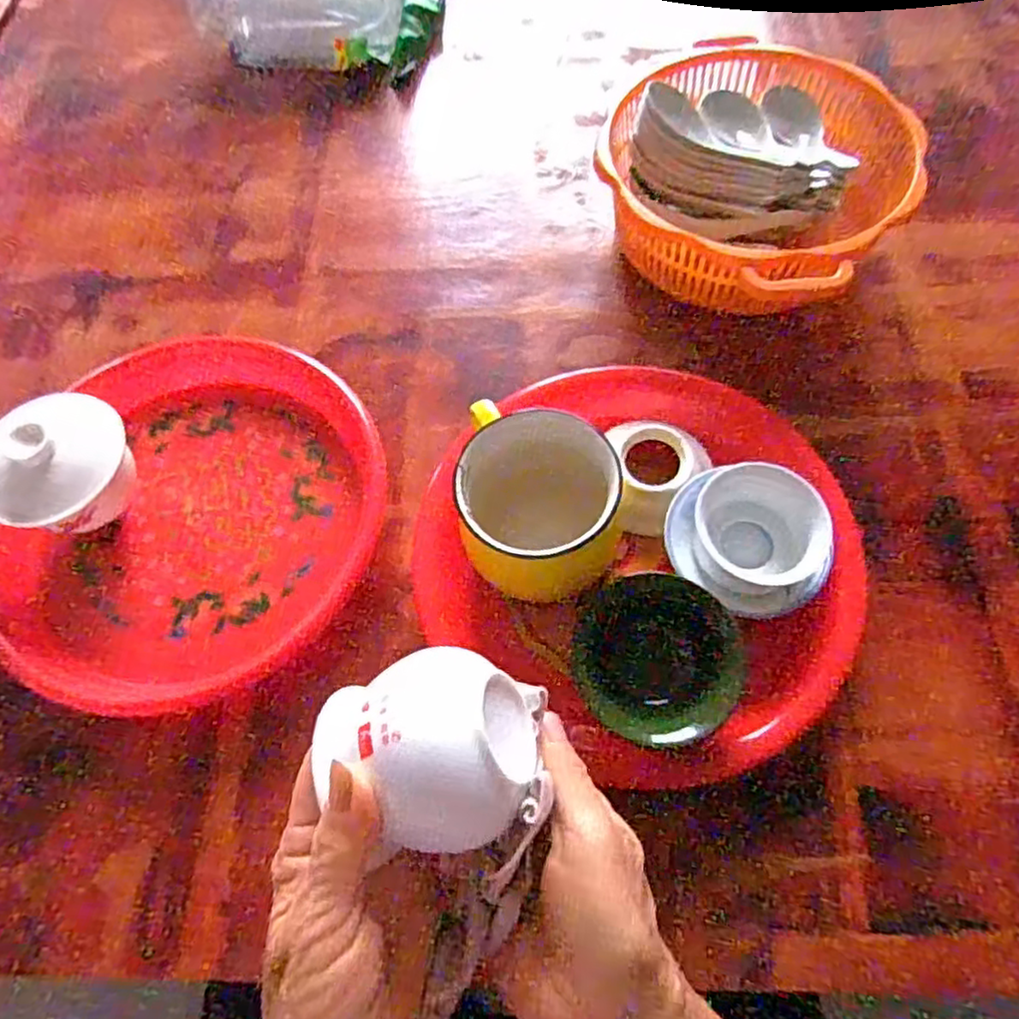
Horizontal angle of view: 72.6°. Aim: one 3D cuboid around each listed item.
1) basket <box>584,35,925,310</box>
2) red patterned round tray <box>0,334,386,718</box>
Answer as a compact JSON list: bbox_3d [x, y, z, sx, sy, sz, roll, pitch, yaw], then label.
[{"bbox_3d":[0.174,-0.226,0.505,0.185,0.092,0.197,-1,64,2],"label":"basket"},{"bbox_3d":[-0.201,0.000,0.451,0.234,0.023,0.255,-1,64,2],"label":"red patterned round tray"}]

